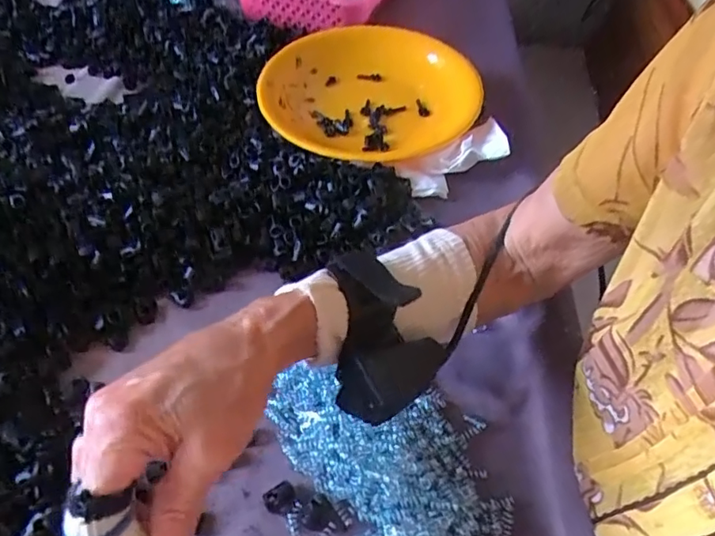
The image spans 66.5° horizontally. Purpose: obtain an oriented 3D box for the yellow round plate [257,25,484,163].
[{"bbox_3d":[0.001,-0.209,0.626,0.224,0.058,0.217,2,48,-2],"label":"yellow round plate"}]

